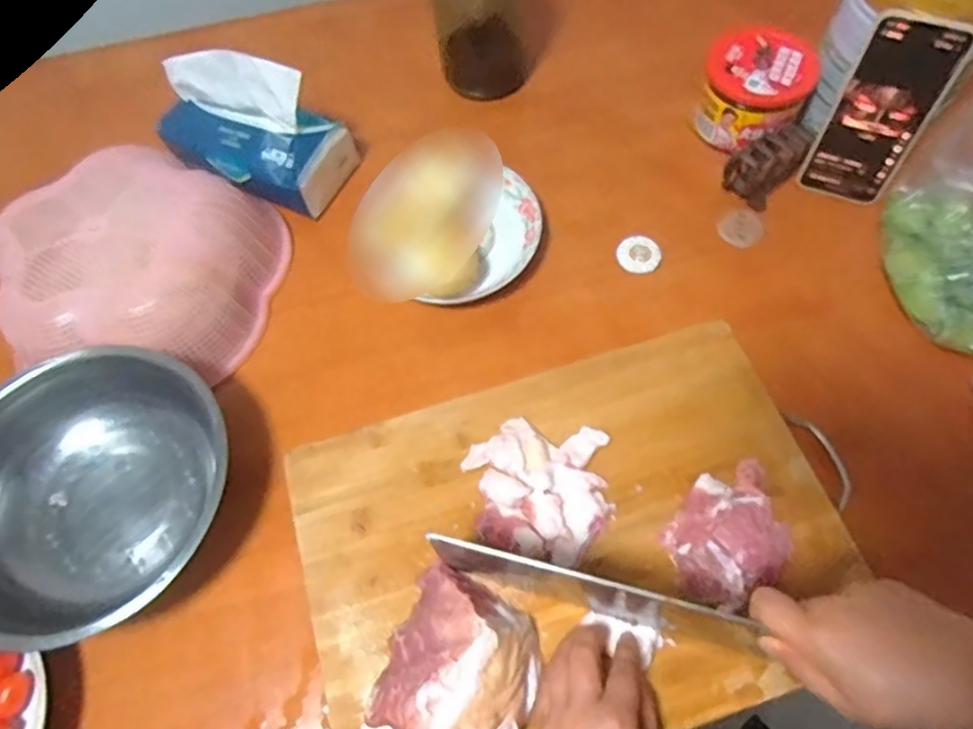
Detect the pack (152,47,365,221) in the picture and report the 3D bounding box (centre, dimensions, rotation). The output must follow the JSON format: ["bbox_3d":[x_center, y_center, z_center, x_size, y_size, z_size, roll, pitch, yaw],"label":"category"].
[{"bbox_3d":[-0.235,-0.236,0.609,0.181,0.107,0.089,17,67,12],"label":"pack"}]

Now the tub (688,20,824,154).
[{"bbox_3d":[0.268,-0.277,0.629,0.102,0.077,0.098,-2,64,3],"label":"tub"}]

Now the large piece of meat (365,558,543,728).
[{"bbox_3d":[-0.016,0.201,0.413,0.102,0.046,0.107,23,66,13],"label":"large piece of meat"}]

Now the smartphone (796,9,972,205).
[{"bbox_3d":[0.350,-0.222,0.552,0.079,0.159,0.010,18,50,11],"label":"smartphone"}]

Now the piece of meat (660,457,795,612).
[{"bbox_3d":[0.181,0.126,0.461,0.092,0.022,0.089,-19,65,-5],"label":"piece of meat"}]

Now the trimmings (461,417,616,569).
[{"bbox_3d":[0.039,0.095,0.486,0.111,0.016,0.107,8,65,8],"label":"trimmings"}]

